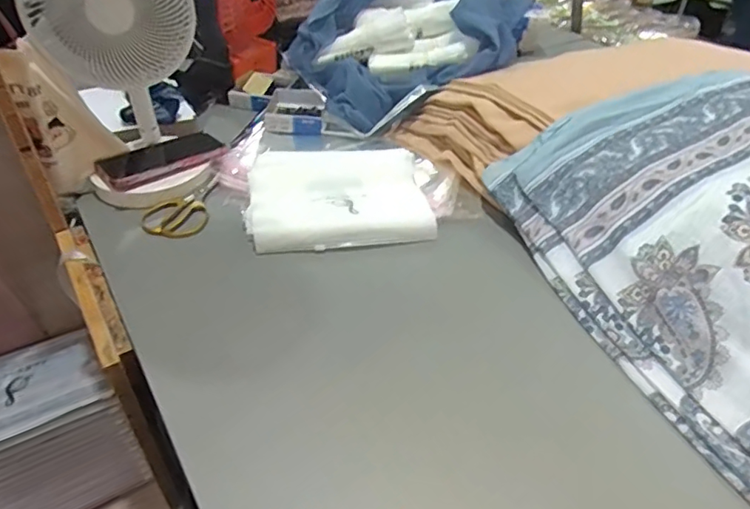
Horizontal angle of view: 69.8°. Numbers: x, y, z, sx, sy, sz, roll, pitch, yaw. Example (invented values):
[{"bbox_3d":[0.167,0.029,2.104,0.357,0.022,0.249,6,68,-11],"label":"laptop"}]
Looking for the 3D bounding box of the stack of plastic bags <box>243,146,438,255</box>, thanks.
[{"bbox_3d":[-0.056,-0.097,0.766,0.236,0.031,0.260,-5,39,-6],"label":"stack of plastic bags"}]

